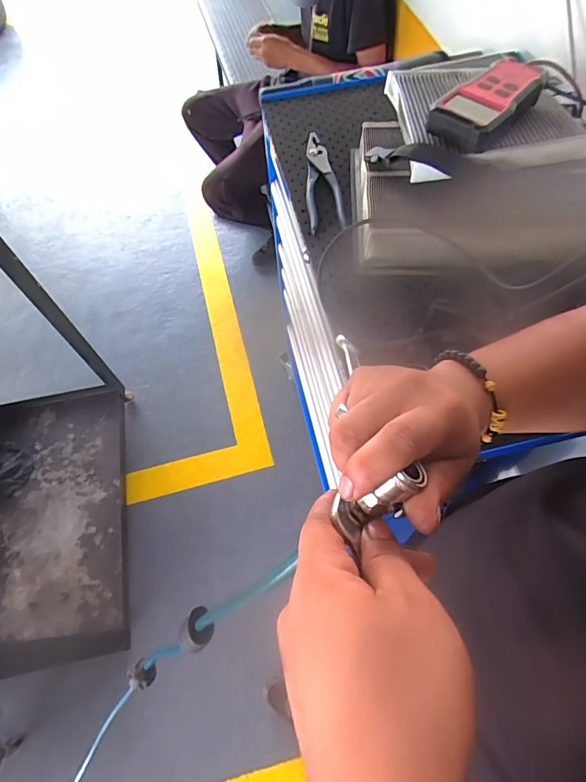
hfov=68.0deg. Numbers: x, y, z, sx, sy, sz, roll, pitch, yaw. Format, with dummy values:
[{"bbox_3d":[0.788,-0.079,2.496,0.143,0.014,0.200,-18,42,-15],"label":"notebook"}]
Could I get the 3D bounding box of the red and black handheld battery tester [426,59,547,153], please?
[{"bbox_3d":[0.240,-0.351,0.531,0.143,0.036,0.080,-40,68,-17],"label":"red and black handheld battery tester"}]

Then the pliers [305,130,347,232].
[{"bbox_3d":[0.043,-0.303,0.623,0.051,0.017,0.194,-4,63,0],"label":"pliers"}]

